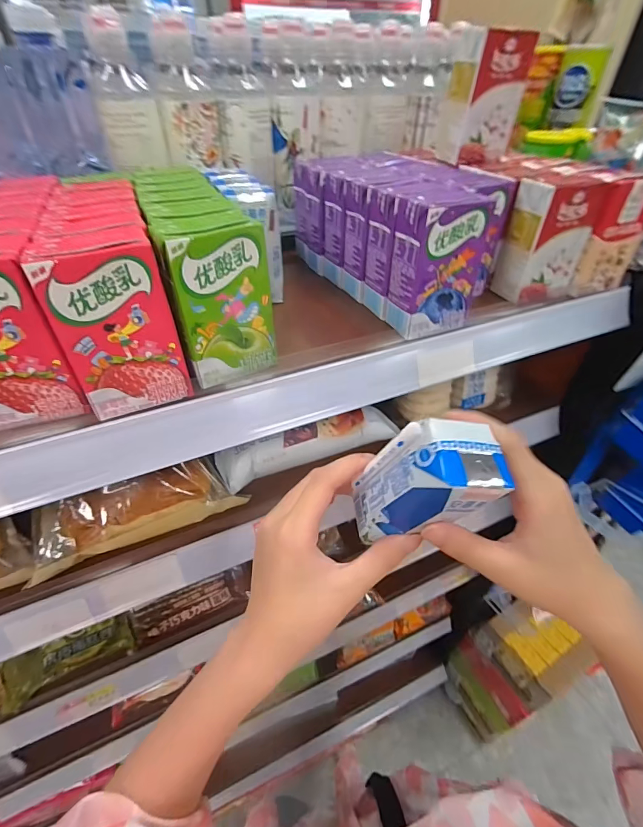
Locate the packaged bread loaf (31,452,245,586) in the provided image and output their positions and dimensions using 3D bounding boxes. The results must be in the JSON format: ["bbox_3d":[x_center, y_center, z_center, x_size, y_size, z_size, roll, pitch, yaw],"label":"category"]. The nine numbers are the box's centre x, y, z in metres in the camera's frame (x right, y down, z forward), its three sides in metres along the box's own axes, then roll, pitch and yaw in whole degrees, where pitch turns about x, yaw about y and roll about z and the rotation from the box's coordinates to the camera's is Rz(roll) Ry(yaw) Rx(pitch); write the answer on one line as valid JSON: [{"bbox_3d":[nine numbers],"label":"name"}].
[{"bbox_3d":[-0.177,0.086,0.370,0.178,0.052,0.060,-18,46,-19],"label":"packaged bread loaf"}]

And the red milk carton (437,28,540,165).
[{"bbox_3d":[0.168,-0.326,0.399,0.069,0.099,0.039,-11,43,-12],"label":"red milk carton"}]

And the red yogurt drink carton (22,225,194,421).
[{"bbox_3d":[-0.131,-0.059,0.251,0.062,0.103,0.051,-17,45,-18],"label":"red yogurt drink carton"}]

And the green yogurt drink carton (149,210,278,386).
[{"bbox_3d":[-0.071,-0.079,0.273,0.067,0.102,0.039,-18,45,-19],"label":"green yogurt drink carton"}]

